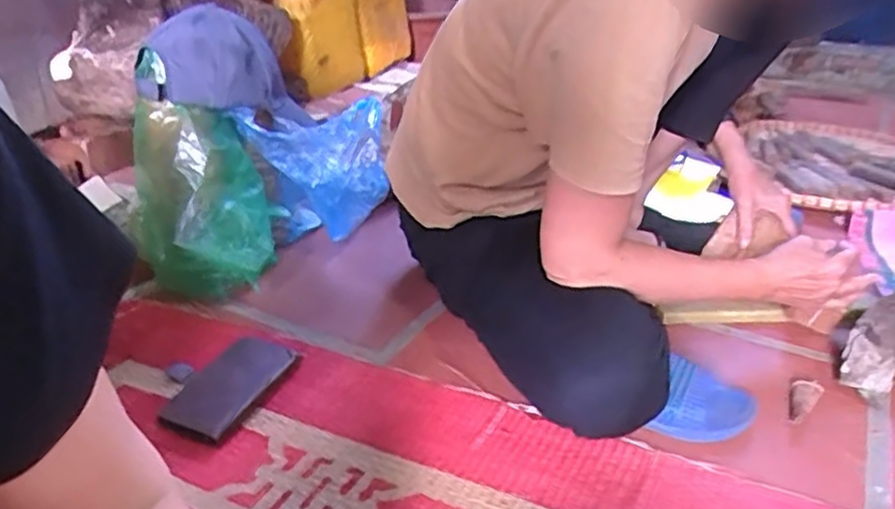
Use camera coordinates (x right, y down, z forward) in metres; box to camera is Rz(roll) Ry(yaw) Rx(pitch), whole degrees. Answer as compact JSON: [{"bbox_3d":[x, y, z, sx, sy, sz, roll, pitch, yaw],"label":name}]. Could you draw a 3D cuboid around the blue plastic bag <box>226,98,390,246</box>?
[{"bbox_3d":[-0.185,-0.115,1.013,0.181,0.222,0.152,-7,28,-10],"label":"blue plastic bag"}]

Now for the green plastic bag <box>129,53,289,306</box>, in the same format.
[{"bbox_3d":[-0.311,-0.073,0.893,0.163,0.282,0.117,-6,28,-8],"label":"green plastic bag"}]

